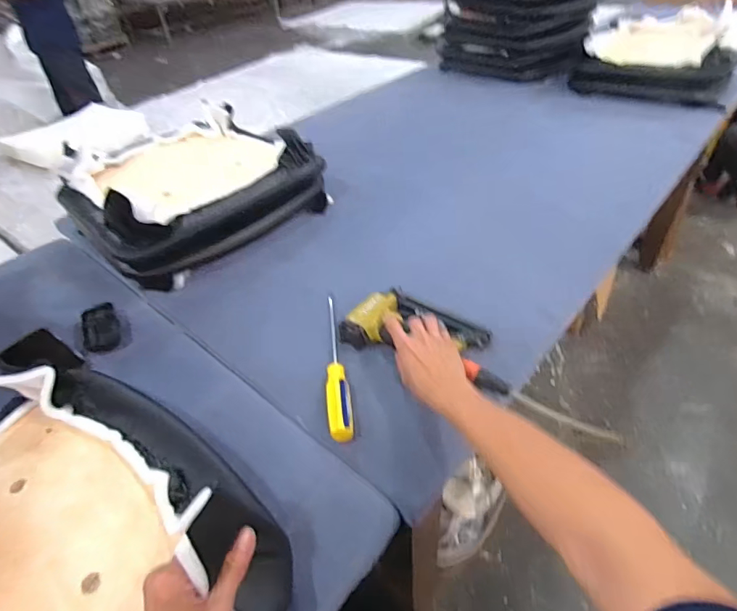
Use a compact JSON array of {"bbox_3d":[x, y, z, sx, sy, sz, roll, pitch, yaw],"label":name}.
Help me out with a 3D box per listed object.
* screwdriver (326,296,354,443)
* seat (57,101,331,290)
[{"bbox_3d":[-0.050,0.077,0.658,0.032,0.033,0.276,-7,44,-4],"label":"screwdriver"},{"bbox_3d":[-0.387,-0.269,0.984,0.409,0.157,0.466,30,50,34],"label":"seat"}]

